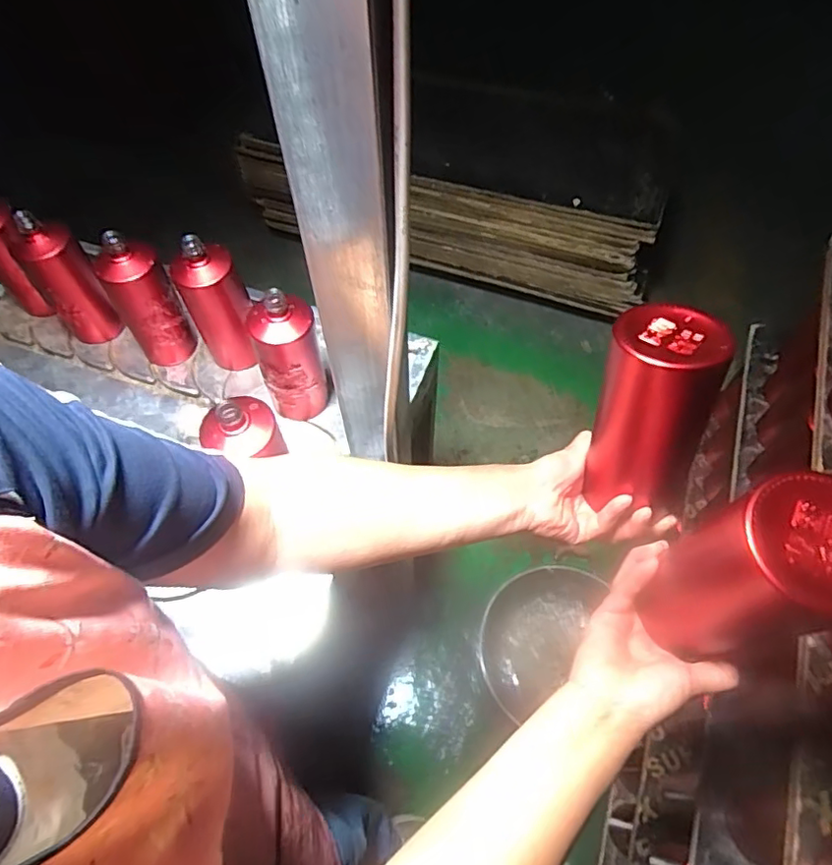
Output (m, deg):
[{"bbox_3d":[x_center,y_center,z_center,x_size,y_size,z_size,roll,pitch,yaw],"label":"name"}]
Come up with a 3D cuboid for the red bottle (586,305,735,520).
[{"bbox_3d":[0.186,-0.008,0.467,0.071,0.172,0.070,-2,38,-3],"label":"red bottle"}]

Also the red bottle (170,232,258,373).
[{"bbox_3d":[-0.281,-0.176,0.832,0.077,0.195,0.087,-26,66,-15],"label":"red bottle"}]

